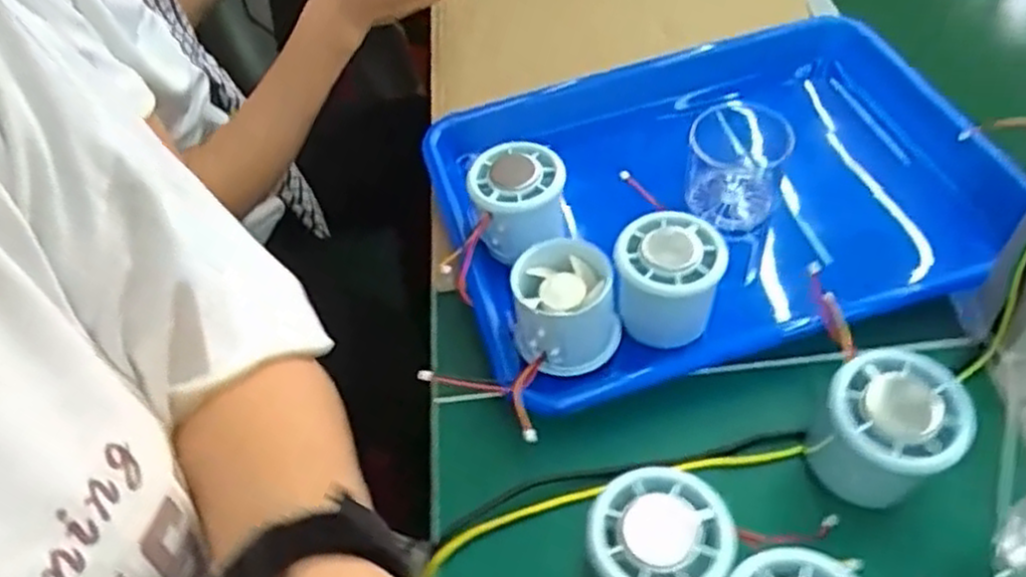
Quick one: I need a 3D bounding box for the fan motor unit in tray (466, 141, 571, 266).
[{"bbox_3d":[0.004,-0.051,0.461,0.058,0.053,0.052,-1,50,5],"label":"fan motor unit in tray"}]

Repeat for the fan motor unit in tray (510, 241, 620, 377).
[{"bbox_3d":[0.029,0.010,0.416,0.056,0.057,0.052,2,51,8],"label":"fan motor unit in tray"}]

